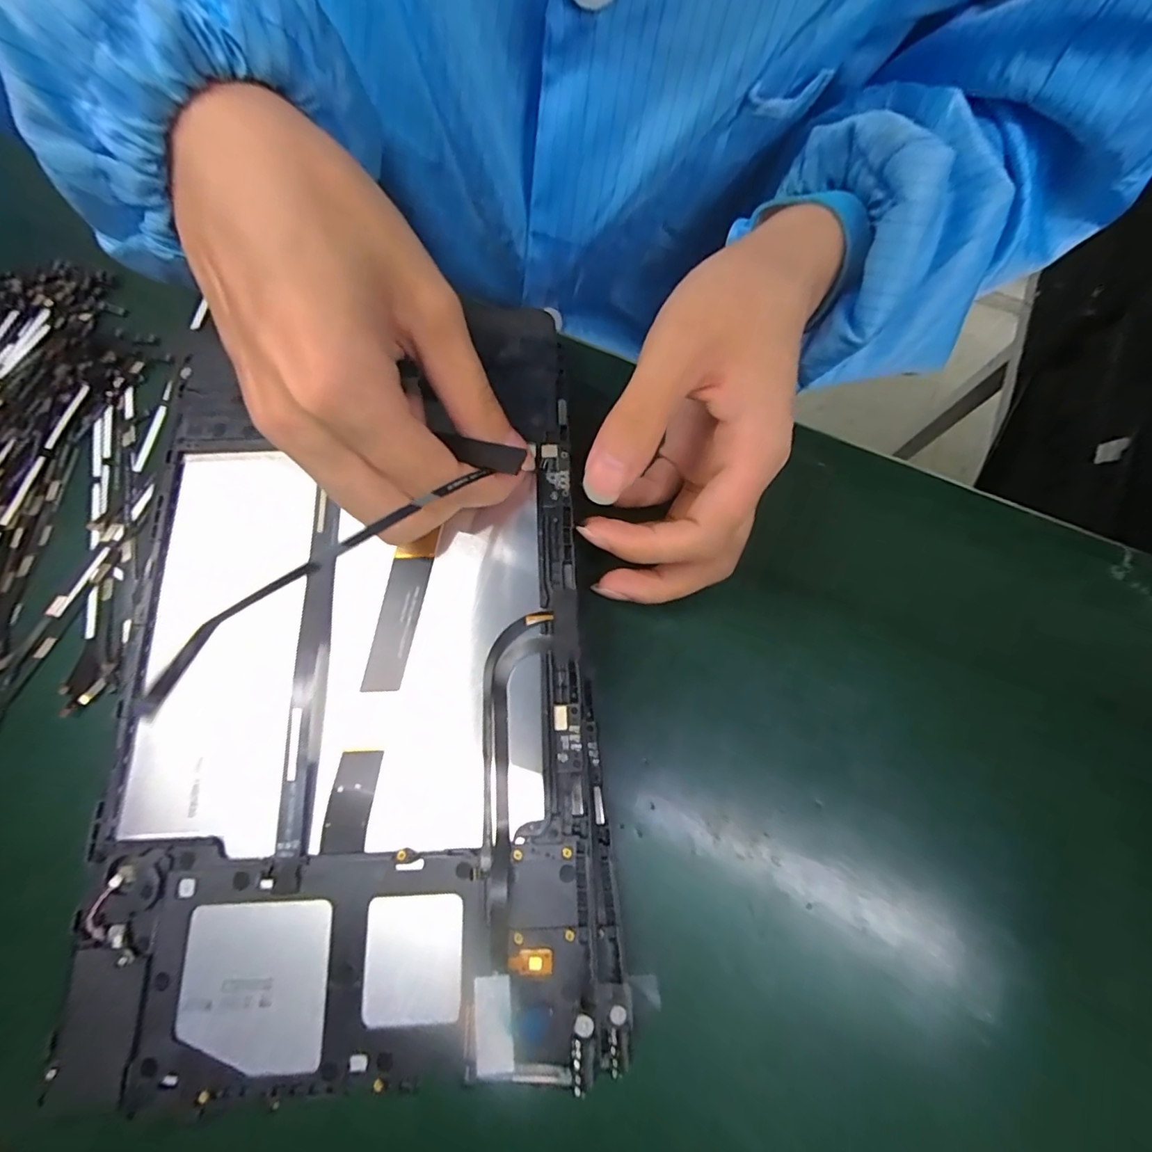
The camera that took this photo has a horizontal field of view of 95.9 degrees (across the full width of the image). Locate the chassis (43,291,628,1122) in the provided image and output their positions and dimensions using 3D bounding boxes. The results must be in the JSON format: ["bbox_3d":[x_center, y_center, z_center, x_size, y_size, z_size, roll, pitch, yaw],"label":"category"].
[{"bbox_3d":[-0.073,0.023,0.171,0.151,0.012,0.239,-5,76,-2],"label":"chassis"}]

